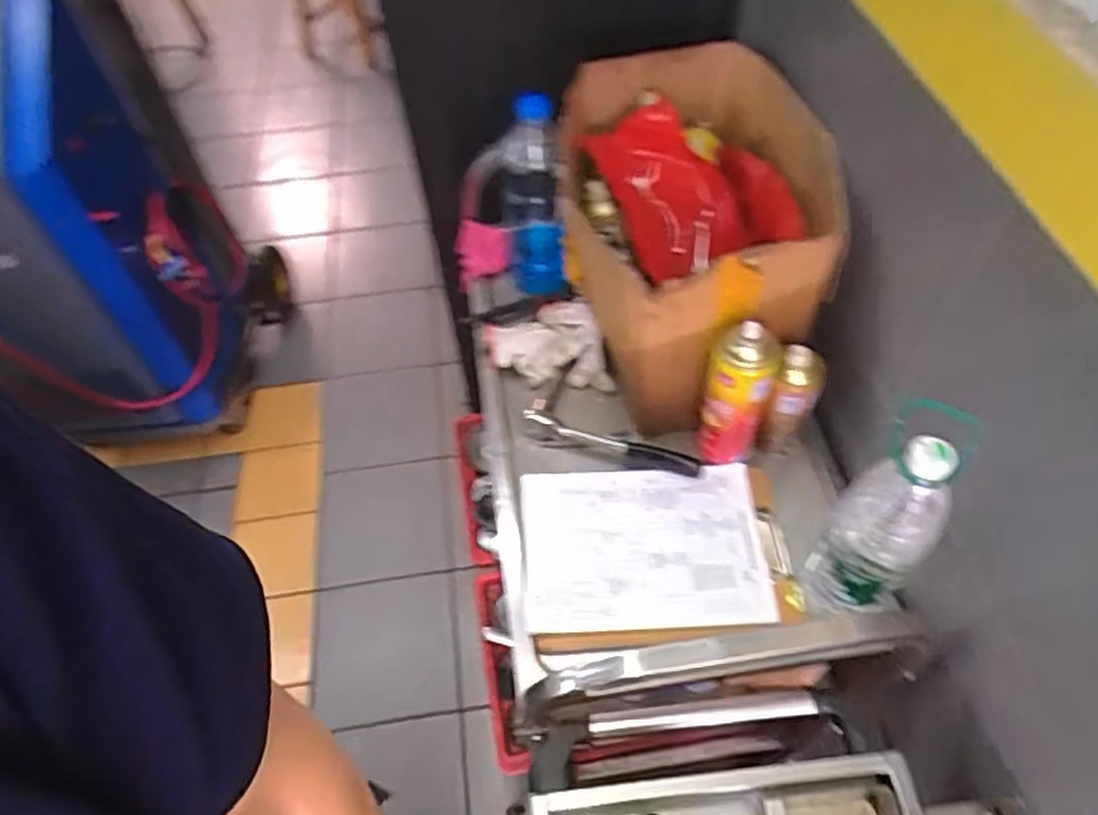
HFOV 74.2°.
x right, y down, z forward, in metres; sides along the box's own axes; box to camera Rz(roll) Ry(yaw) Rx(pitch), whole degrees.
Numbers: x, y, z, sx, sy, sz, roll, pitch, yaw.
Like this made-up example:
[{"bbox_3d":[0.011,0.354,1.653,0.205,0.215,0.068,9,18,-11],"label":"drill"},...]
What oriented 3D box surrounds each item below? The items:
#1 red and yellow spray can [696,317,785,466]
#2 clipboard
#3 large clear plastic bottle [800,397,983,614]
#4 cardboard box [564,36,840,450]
[{"bbox_3d":[0.227,-0.014,0.887,0.075,0.234,0.073,-1,54,2],"label":"red and yellow spray can"},{"bbox_3d":[0.130,0.175,0.896,0.318,0.025,0.227,-3,53,-1],"label":"clipboard"},{"bbox_3d":[0.325,0.128,0.726,0.087,0.320,0.087,38,64,26],"label":"large clear plastic bottle"},{"bbox_3d":[0.195,-0.226,0.981,0.304,0.343,0.418,-4,54,-1],"label":"cardboard box"}]

